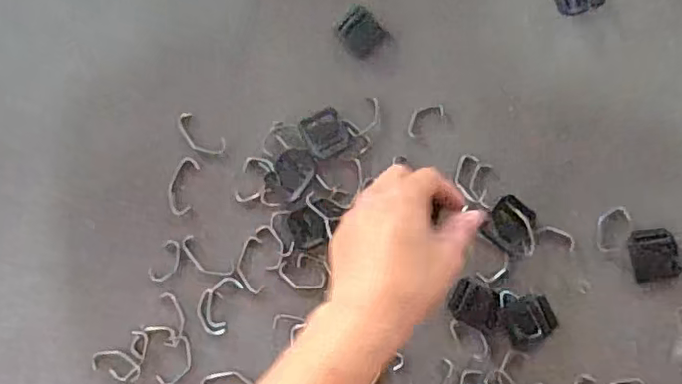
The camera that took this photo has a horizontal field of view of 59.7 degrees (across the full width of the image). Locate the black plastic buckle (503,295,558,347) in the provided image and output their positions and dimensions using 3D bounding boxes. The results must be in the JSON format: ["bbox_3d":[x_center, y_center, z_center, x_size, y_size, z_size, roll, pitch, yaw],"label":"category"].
[{"bbox_3d":[0.129,0.088,0.407,0.033,0.004,0.030,-24,81,3],"label":"black plastic buckle"}]

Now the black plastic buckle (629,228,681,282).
[{"bbox_3d":[0.214,0.042,0.404,0.029,0.004,0.034,-10,82,5],"label":"black plastic buckle"}]

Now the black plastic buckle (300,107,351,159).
[{"bbox_3d":[-0.012,-0.043,0.437,0.030,0.004,0.032,-29,81,2],"label":"black plastic buckle"}]

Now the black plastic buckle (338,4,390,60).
[{"bbox_3d":[0.014,-0.120,0.445,0.030,0.004,0.036,-43,81,0],"label":"black plastic buckle"}]

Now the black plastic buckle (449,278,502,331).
[{"bbox_3d":[0.093,0.077,0.411,0.034,0.004,0.029,23,86,8],"label":"black plastic buckle"}]

